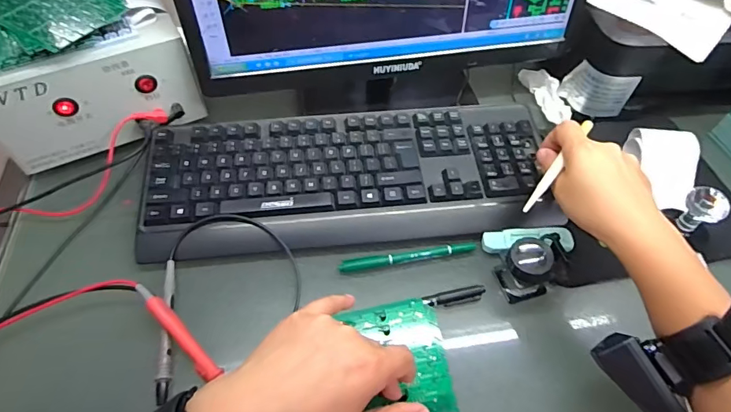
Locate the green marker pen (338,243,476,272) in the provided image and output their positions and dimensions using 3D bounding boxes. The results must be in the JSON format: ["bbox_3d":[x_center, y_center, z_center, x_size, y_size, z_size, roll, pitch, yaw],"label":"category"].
[{"bbox_3d":[0.044,0.051,0.452,0.139,0.008,0.012,-8,55,-8],"label":"green marker pen"}]

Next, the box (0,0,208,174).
[{"bbox_3d":[-0.309,-0.153,0.502,0.204,0.128,0.129,-23,58,-17],"label":"box"}]

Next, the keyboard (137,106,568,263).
[{"bbox_3d":[-0.017,-0.033,0.486,0.421,0.033,0.157,-3,54,-5],"label":"keyboard"}]

